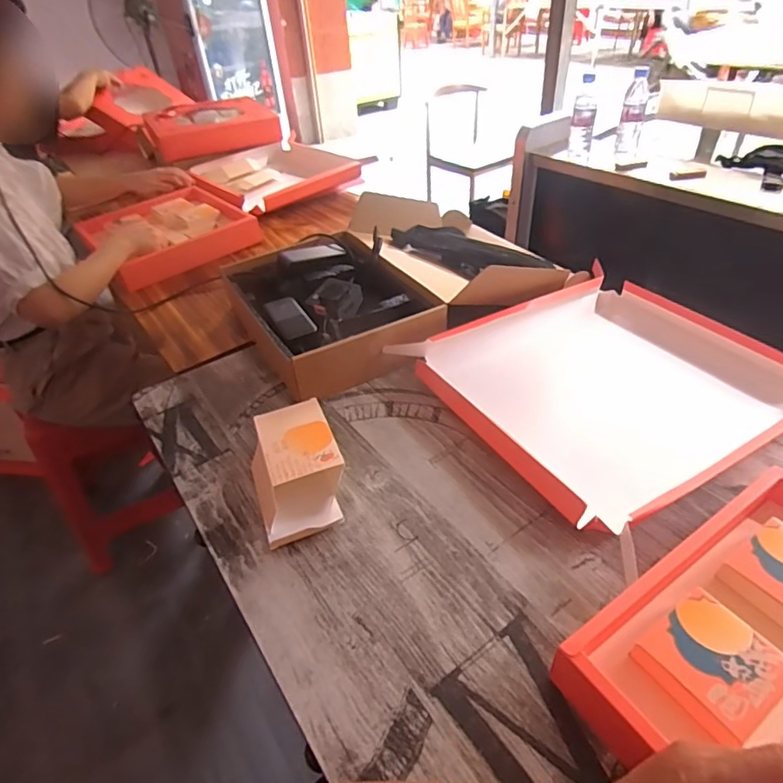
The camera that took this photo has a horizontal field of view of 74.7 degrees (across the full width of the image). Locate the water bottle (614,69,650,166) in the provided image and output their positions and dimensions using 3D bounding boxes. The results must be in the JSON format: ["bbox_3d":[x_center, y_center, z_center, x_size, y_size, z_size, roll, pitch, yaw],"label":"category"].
[{"bbox_3d":[0.585,-0.661,1.242,0.058,0.188,0.069,9,42,17],"label":"water bottle"}]

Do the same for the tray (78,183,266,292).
[{"bbox_3d":[-0.540,-0.389,1.239,0.337,0.055,0.374,-29,45,-26],"label":"tray"}]

